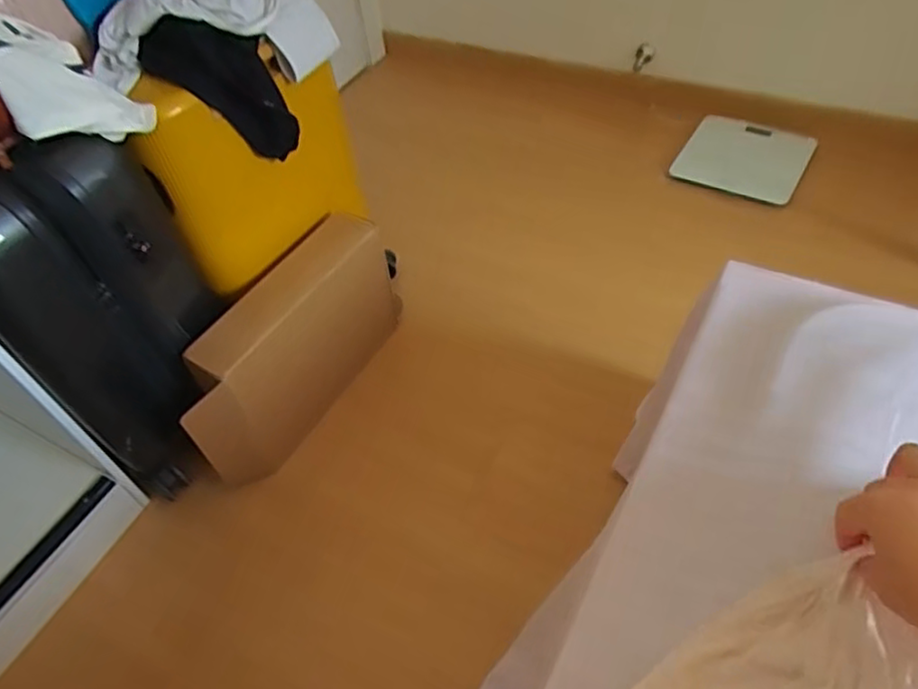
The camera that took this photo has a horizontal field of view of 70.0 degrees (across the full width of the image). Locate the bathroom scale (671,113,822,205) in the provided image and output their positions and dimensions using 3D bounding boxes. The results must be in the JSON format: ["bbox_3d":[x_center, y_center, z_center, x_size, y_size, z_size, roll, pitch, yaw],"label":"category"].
[{"bbox_3d":[0.665,-0.440,1.526,0.265,0.024,0.242,24,63,20],"label":"bathroom scale"}]

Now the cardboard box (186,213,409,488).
[{"bbox_3d":[-0.277,0.012,1.080,0.109,0.279,0.404,23,56,22],"label":"cardboard box"}]

